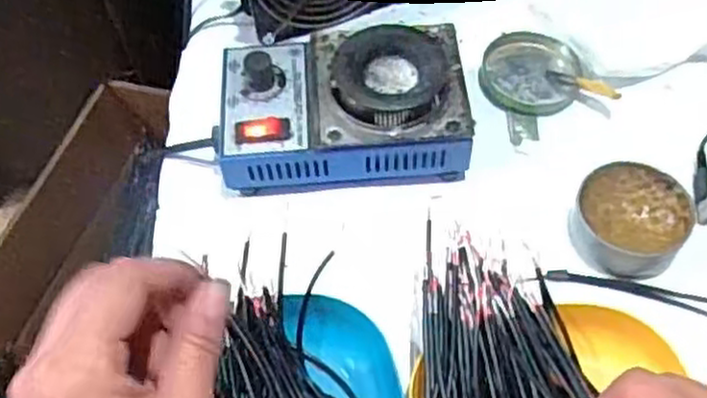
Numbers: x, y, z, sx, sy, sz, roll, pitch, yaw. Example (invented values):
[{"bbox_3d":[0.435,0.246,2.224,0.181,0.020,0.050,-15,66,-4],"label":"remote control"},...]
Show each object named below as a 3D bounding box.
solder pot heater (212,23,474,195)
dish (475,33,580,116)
[{"bbox_3d":[-0.007,-0.061,0.466,0.151,0.054,0.101,-5,58,0],"label":"solder pot heater"},{"bbox_3d":[0.120,-0.085,0.515,0.065,0.009,0.064,-1,58,2],"label":"dish"}]

